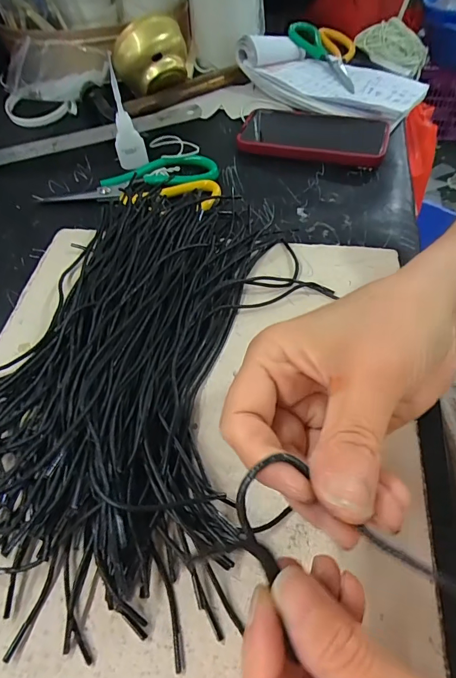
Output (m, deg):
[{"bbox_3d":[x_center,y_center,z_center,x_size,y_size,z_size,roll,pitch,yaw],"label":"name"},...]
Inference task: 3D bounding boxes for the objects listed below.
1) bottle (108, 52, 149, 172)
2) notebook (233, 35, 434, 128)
[{"bbox_3d":[-0.109,-0.231,0.417,0.026,0.093,0.020,21,58,15],"label":"bottle"},{"bbox_3d":[0.134,-0.345,0.507,0.217,0.052,0.145,25,59,18],"label":"notebook"}]

